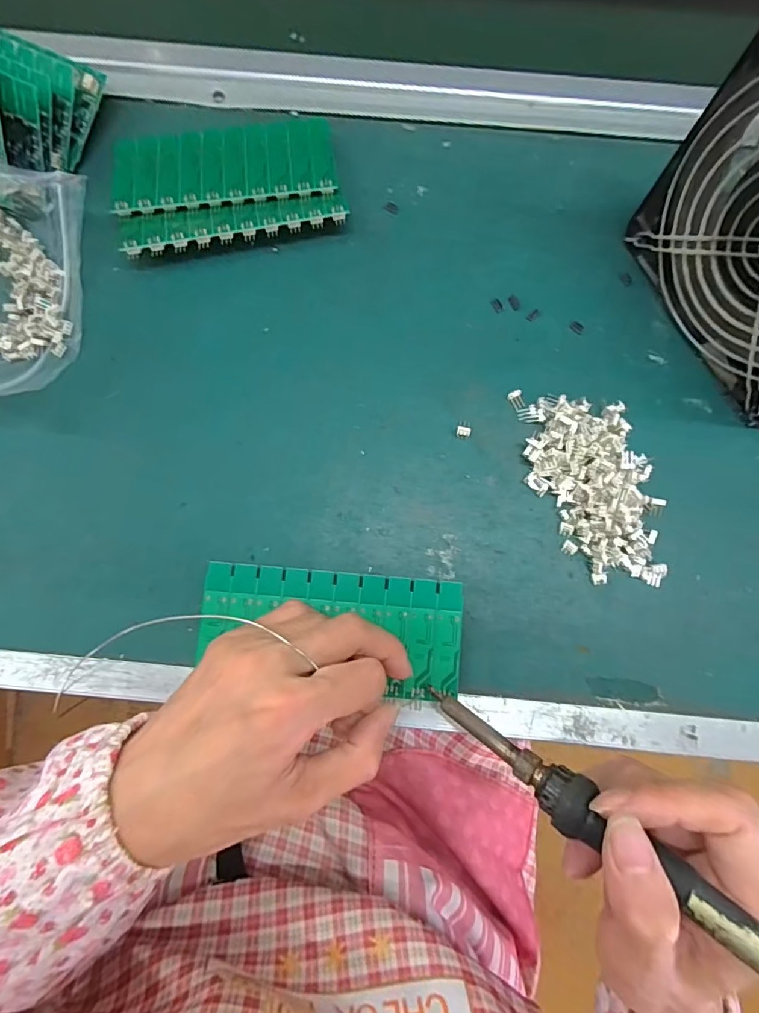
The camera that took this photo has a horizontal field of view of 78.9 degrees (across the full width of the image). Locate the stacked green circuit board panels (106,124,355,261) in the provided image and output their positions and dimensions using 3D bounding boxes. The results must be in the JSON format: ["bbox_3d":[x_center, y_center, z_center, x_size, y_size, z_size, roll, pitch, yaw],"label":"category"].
[{"bbox_3d":[-0.096,-0.205,0.296,0.138,0.017,0.090,-12,80,-2],"label":"stacked green circuit board panels"}]

